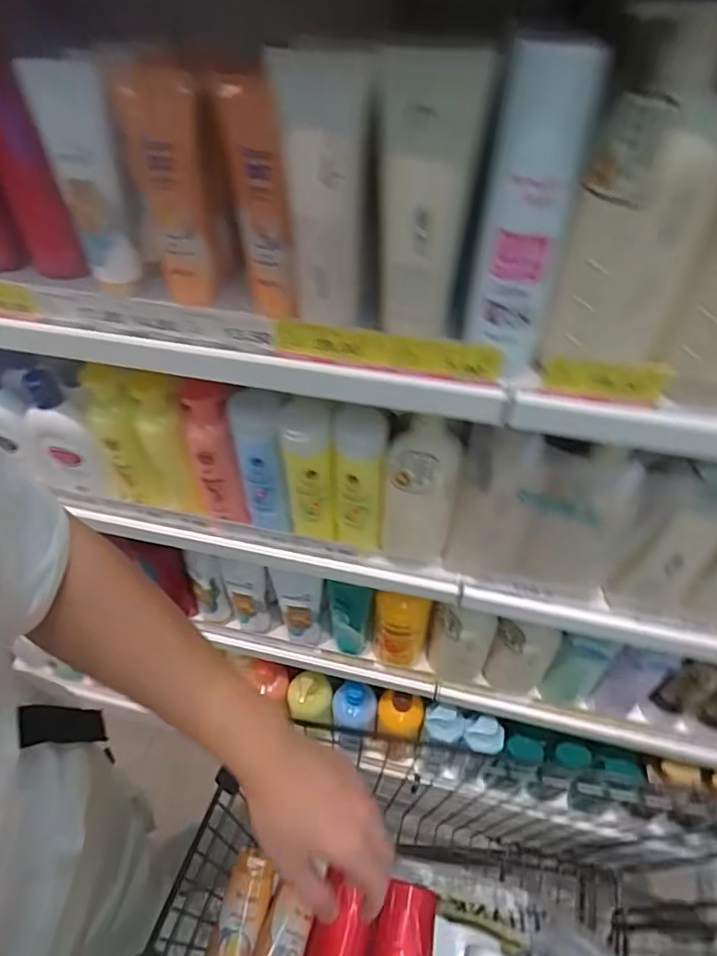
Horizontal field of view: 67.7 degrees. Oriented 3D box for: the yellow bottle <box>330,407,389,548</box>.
[{"bbox_3d":[0.001,0.007,0.615,0.058,0.191,0.043,5,47,5],"label":"yellow bottle"}]

